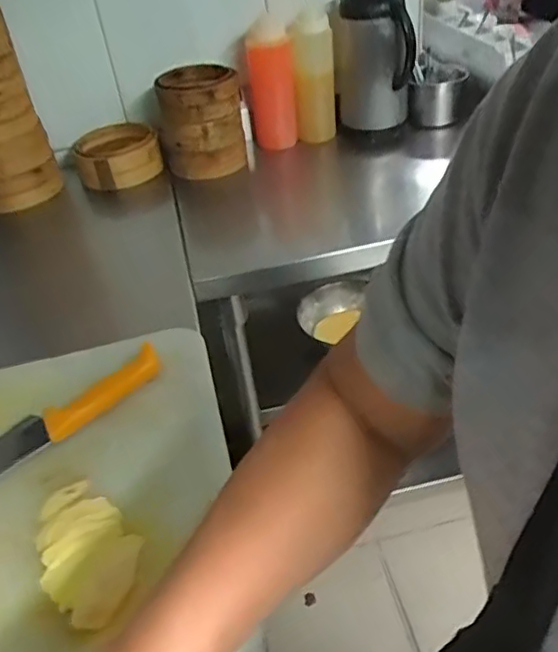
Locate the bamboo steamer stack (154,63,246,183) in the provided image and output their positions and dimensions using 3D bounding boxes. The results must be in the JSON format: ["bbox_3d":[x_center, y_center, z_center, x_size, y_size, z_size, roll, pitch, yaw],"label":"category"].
[{"bbox_3d":[-0.138,-0.369,1.132,0.150,0.178,0.147,-10,38,-2],"label":"bamboo steamer stack"}]

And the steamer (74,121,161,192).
[{"bbox_3d":[-0.303,-0.315,1.159,0.149,0.084,0.131,-35,45,-31],"label":"steamer"}]

